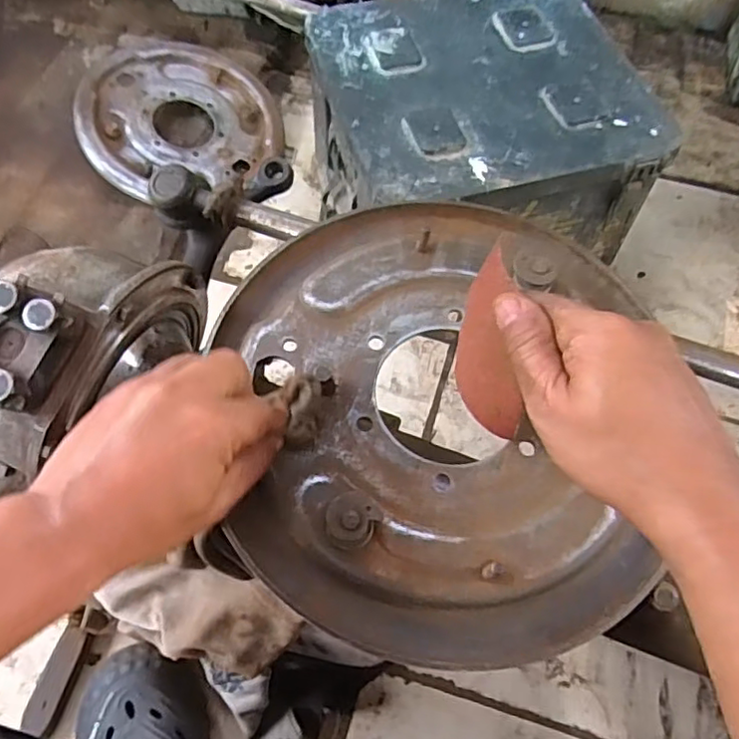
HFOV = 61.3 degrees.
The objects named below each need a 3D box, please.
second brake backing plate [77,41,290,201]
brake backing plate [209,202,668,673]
[{"bbox_3d":[-0.293,-0.385,0.968,0.292,0.036,0.257,-18,81,-22],"label":"second brake backing plate"},{"bbox_3d":[0.037,0.013,0.387,0.258,0.036,0.297,7,63,2],"label":"brake backing plate"}]

